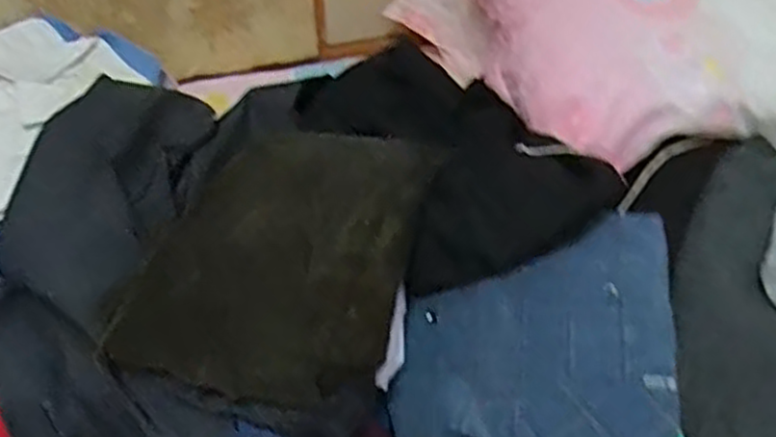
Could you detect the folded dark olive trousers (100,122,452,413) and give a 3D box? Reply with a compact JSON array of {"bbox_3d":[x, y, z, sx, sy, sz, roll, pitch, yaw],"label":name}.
[{"bbox_3d":[-0.082,0.020,0.673,0.216,0.058,0.294,14,46,13],"label":"folded dark olive trousers"}]

